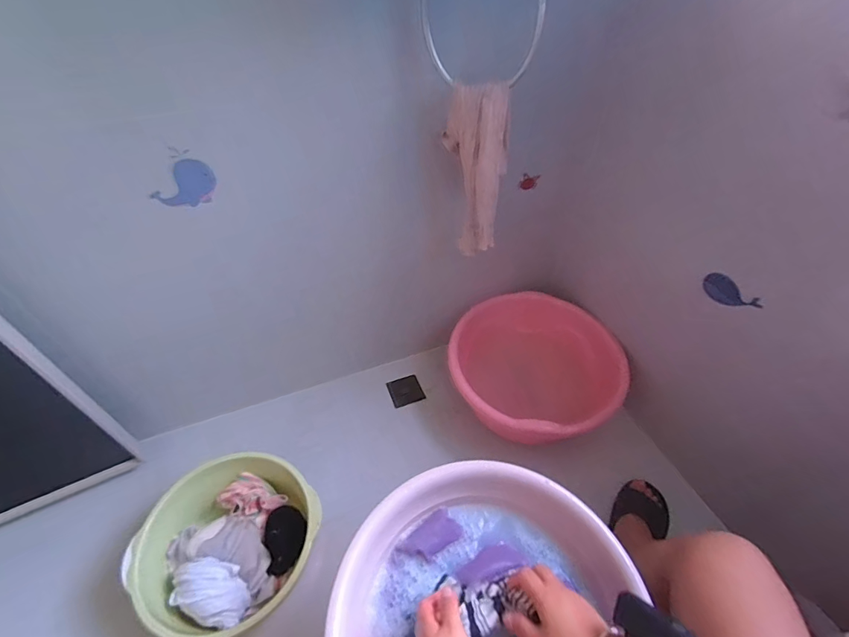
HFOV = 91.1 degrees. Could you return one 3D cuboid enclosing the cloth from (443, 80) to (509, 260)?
[{"bbox_3d":[0.108,-0.297,0.862,0.124,0.345,0.060,-2,47,-2],"label":"cloth"}]

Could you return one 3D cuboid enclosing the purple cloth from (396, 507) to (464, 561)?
[{"bbox_3d":[0.011,0.338,0.642,0.092,0.020,0.047,-28,53,-23],"label":"purple cloth"}]

